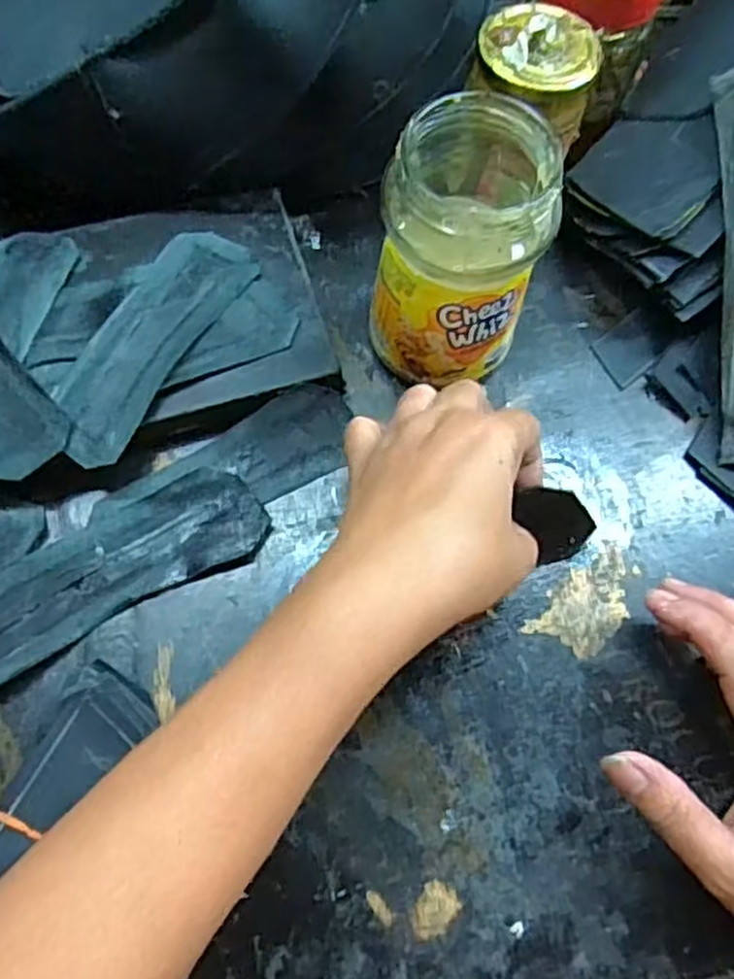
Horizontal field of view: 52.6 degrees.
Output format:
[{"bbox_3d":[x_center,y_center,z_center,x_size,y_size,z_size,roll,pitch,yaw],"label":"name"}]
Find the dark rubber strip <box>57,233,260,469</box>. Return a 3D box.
[{"bbox_3d":[-0.111,-0.078,0.384,0.048,0.005,0.144,28,68,8],"label":"dark rubber strip"}]

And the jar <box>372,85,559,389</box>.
[{"bbox_3d":[0.046,-0.107,0.360,0.069,0.132,0.074,1,67,-3],"label":"jar"}]

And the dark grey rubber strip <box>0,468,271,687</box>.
[{"bbox_3d":[-0.125,0.037,0.360,0.151,0.007,0.055,-27,72,-14],"label":"dark grey rubber strip"}]

